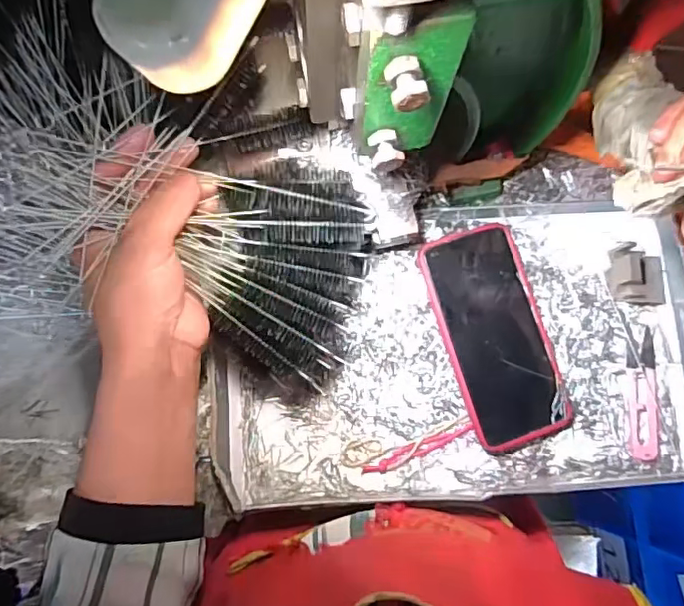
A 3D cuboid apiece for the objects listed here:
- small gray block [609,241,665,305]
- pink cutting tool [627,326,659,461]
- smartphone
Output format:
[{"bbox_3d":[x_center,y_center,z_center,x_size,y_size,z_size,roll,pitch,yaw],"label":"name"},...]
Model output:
[{"bbox_3d":[0.236,-0.024,0.442,0.045,0.029,0.043,3,79,-1],"label":"small gray block"},{"bbox_3d":[0.235,0.071,0.439,0.024,0.004,0.098,4,79,0],"label":"pink cutting tool"},{"bbox_3d":[0.117,0.024,0.425,0.078,0.010,0.161,-17,85,-11],"label":"smartphone"}]

